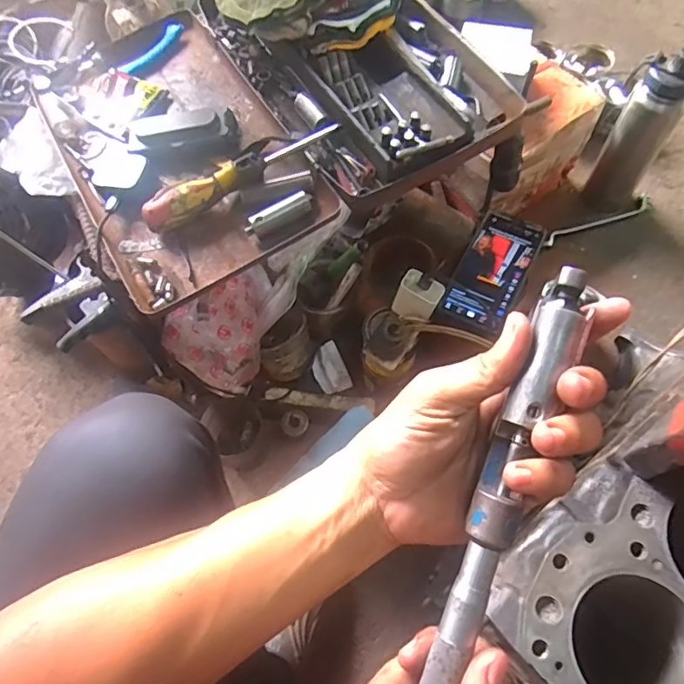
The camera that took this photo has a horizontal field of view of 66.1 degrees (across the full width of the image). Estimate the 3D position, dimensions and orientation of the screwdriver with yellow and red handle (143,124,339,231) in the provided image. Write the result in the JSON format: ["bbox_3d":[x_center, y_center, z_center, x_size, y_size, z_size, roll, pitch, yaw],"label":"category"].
[{"bbox_3d":[-0.093,-0.154,0.492,0.192,0.038,0.030,-25,65,-9],"label":"screwdriver with yellow and red handle"}]

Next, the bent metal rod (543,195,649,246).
[{"bbox_3d":[0.436,-0.205,0.903,0.213,0.022,0.020,-22,65,-8],"label":"bent metal rod"}]

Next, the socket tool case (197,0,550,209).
[{"bbox_3d":[0.019,-0.291,0.548,0.210,0.040,0.311,-29,66,-11],"label":"socket tool case"}]

